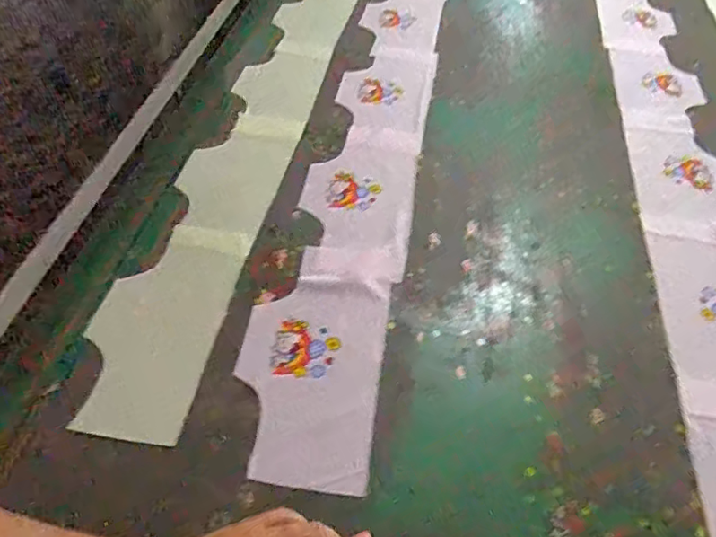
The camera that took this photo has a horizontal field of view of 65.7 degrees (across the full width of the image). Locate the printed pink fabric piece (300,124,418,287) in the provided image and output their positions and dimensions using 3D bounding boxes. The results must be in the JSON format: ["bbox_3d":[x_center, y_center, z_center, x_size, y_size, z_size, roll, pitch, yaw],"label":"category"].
[{"bbox_3d":[0.001,-0.109,0.847,0.163,0.010,0.338,8,51,4],"label":"printed pink fabric piece"}]

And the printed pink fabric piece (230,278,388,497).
[{"bbox_3d":[-0.056,0.121,0.656,0.163,0.007,0.262,9,53,-1],"label":"printed pink fabric piece"}]

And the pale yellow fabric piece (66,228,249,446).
[{"bbox_3d":[-0.244,0.061,0.683,0.153,0.011,0.296,9,51,5],"label":"pale yellow fabric piece"}]

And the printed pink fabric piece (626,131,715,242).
[{"bbox_3d":[0.531,-0.140,0.901,0.166,0.008,0.259,9,51,5],"label":"printed pink fabric piece"}]

